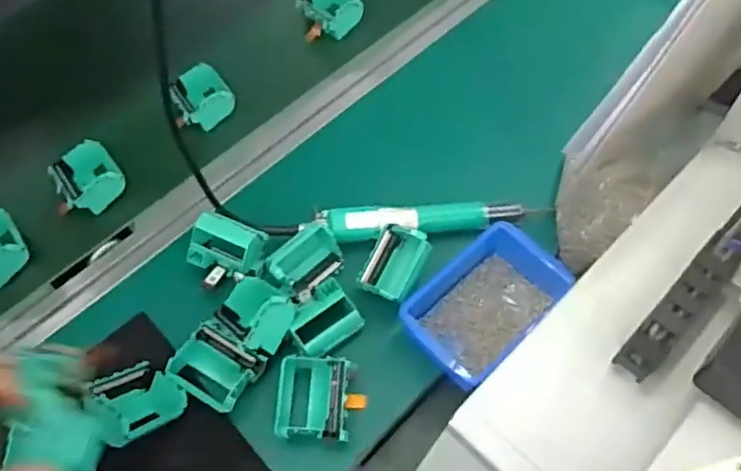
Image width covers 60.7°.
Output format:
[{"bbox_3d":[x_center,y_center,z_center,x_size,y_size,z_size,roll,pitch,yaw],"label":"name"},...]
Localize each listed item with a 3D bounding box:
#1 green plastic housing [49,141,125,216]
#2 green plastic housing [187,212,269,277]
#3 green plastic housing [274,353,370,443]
[{"bbox_3d":[-0.310,-0.059,0.689,0.077,0.039,0.082,-27,62,-14],"label":"green plastic housing"},{"bbox_3d":[-0.142,0.014,0.624,0.073,0.042,0.052,12,60,9],"label":"green plastic housing"},{"bbox_3d":[-0.043,0.148,0.563,0.075,0.040,0.072,3,59,4],"label":"green plastic housing"}]

